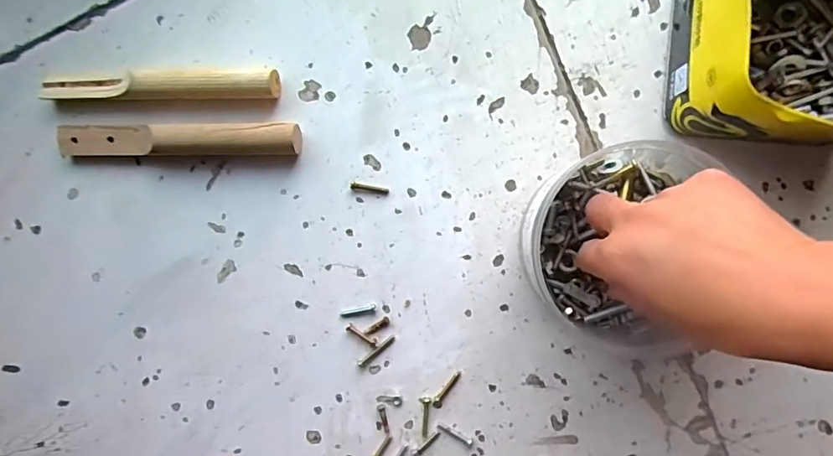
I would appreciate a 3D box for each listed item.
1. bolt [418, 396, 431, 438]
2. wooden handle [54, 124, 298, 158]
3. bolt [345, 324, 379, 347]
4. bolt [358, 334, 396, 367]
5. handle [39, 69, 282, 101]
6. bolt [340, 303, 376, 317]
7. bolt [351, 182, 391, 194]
[{"bbox_3d":[0.006,0.134,0.362,0.008,0.004,0.029,0,91,5],"label":"bolt"},{"bbox_3d":[-0.170,-0.062,0.360,0.176,0.024,0.022,1,92,5],"label":"wooden handle"},{"bbox_3d":[-0.038,0.075,0.363,0.026,0.004,0.006,30,94,3],"label":"bolt"},{"bbox_3d":[-0.028,0.088,0.363,0.032,0.004,0.006,-37,88,5],"label":"bolt"},{"bbox_3d":[-0.183,-0.099,0.361,0.172,0.022,0.020,0,91,5],"label":"handle"},{"bbox_3d":[-0.042,0.059,0.363,0.026,0.004,0.005,-15,90,5],"label":"bolt"},{"bbox_3d":[-0.033,-0.028,0.361,0.027,0.004,0.005,10,92,5],"label":"bolt"}]

